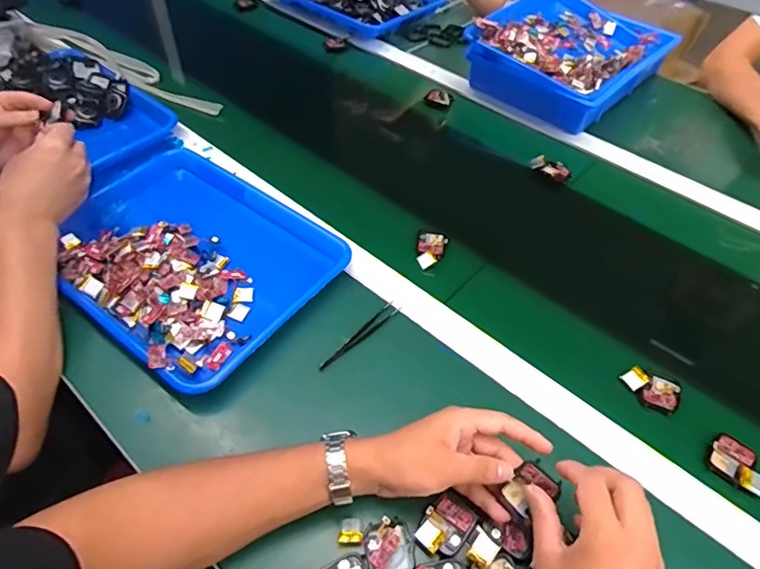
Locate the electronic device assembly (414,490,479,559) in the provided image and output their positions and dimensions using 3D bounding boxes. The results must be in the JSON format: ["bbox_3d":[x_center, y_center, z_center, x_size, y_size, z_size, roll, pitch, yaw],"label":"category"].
[{"bbox_3d":[0.057,0.205,0.429,0.038,0.009,0.050,32,57,22],"label":"electronic device assembly"}]

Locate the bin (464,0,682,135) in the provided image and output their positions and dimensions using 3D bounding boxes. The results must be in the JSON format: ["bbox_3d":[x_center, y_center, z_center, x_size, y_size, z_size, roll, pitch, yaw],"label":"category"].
[{"bbox_3d":[0.338,-0.420,0.906,0.271,0.080,0.330,33,57,23],"label":"bin"}]

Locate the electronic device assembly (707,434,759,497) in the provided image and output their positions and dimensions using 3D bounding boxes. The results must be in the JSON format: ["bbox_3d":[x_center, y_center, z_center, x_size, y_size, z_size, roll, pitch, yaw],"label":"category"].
[{"bbox_3d":[0.338,0.168,0.476,0.046,0.011,0.046,30,56,21],"label":"electronic device assembly"}]

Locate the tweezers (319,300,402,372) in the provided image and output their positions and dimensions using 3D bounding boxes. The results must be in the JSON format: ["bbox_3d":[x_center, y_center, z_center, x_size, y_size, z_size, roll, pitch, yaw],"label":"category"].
[{"bbox_3d":[-0.020,0.056,0.556,0.016,0.006,0.115,36,58,24],"label":"tweezers"}]

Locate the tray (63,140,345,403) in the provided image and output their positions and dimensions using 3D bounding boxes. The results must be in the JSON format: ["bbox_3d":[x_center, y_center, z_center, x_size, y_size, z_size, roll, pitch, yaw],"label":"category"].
[{"bbox_3d":[-0.241,-0.043,0.621,0.364,0.042,0.261,32,56,22],"label":"tray"}]

